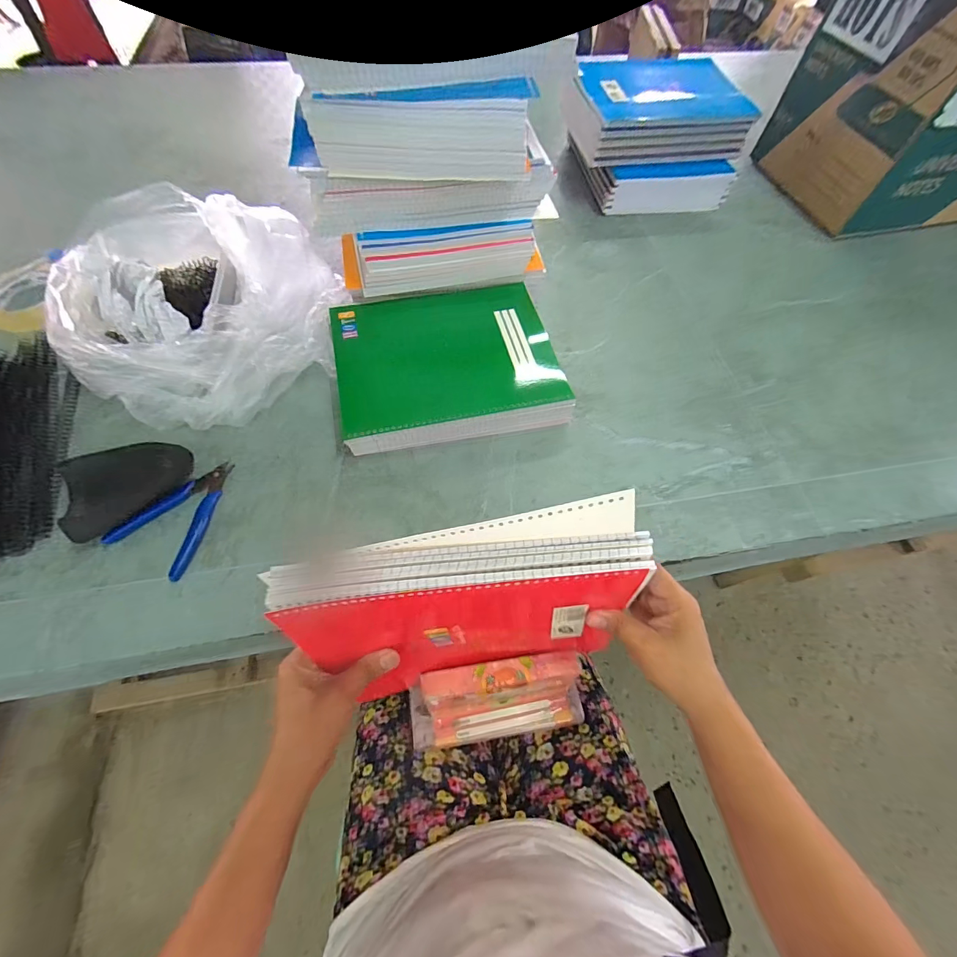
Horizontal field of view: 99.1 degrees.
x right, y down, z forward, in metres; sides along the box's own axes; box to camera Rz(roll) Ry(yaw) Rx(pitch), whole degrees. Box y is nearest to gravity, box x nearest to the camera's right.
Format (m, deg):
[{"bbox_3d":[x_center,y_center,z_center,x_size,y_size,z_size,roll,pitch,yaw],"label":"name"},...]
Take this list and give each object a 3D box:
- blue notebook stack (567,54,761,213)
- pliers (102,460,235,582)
[{"bbox_3d":[0.289,-0.603,0.703,0.255,0.110,0.302,-3,63,-4],"label":"blue notebook stack"},{"bbox_3d":[-0.302,0.032,0.406,0.082,0.010,0.121,11,62,3],"label":"pliers"}]

